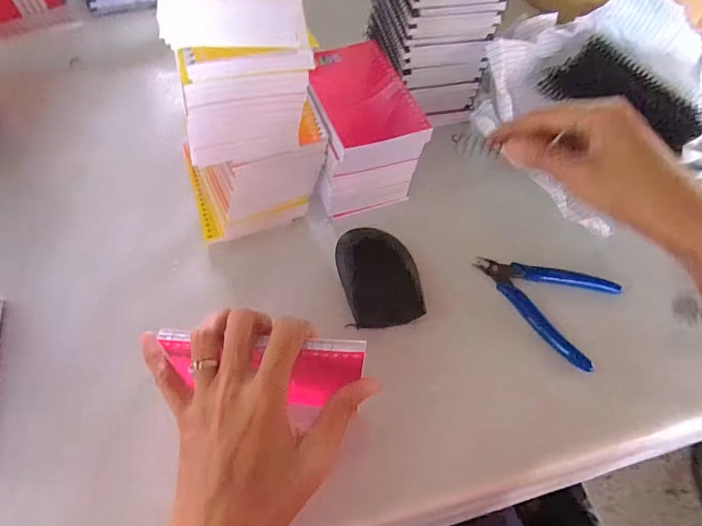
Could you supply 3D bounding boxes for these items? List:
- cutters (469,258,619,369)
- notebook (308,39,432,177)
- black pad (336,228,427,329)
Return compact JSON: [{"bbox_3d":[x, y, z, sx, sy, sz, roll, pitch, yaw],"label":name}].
[{"bbox_3d":[0.176,0.023,0.378,0.082,0.008,0.117,-33,66,-19],"label":"cutters"},{"bbox_3d":[0.006,-0.142,0.396,0.085,0.030,0.125,-17,61,-11],"label":"notebook"},{"bbox_3d":[0.023,0.011,0.364,0.062,0.038,0.079,-8,60,-6],"label":"black pad"}]

